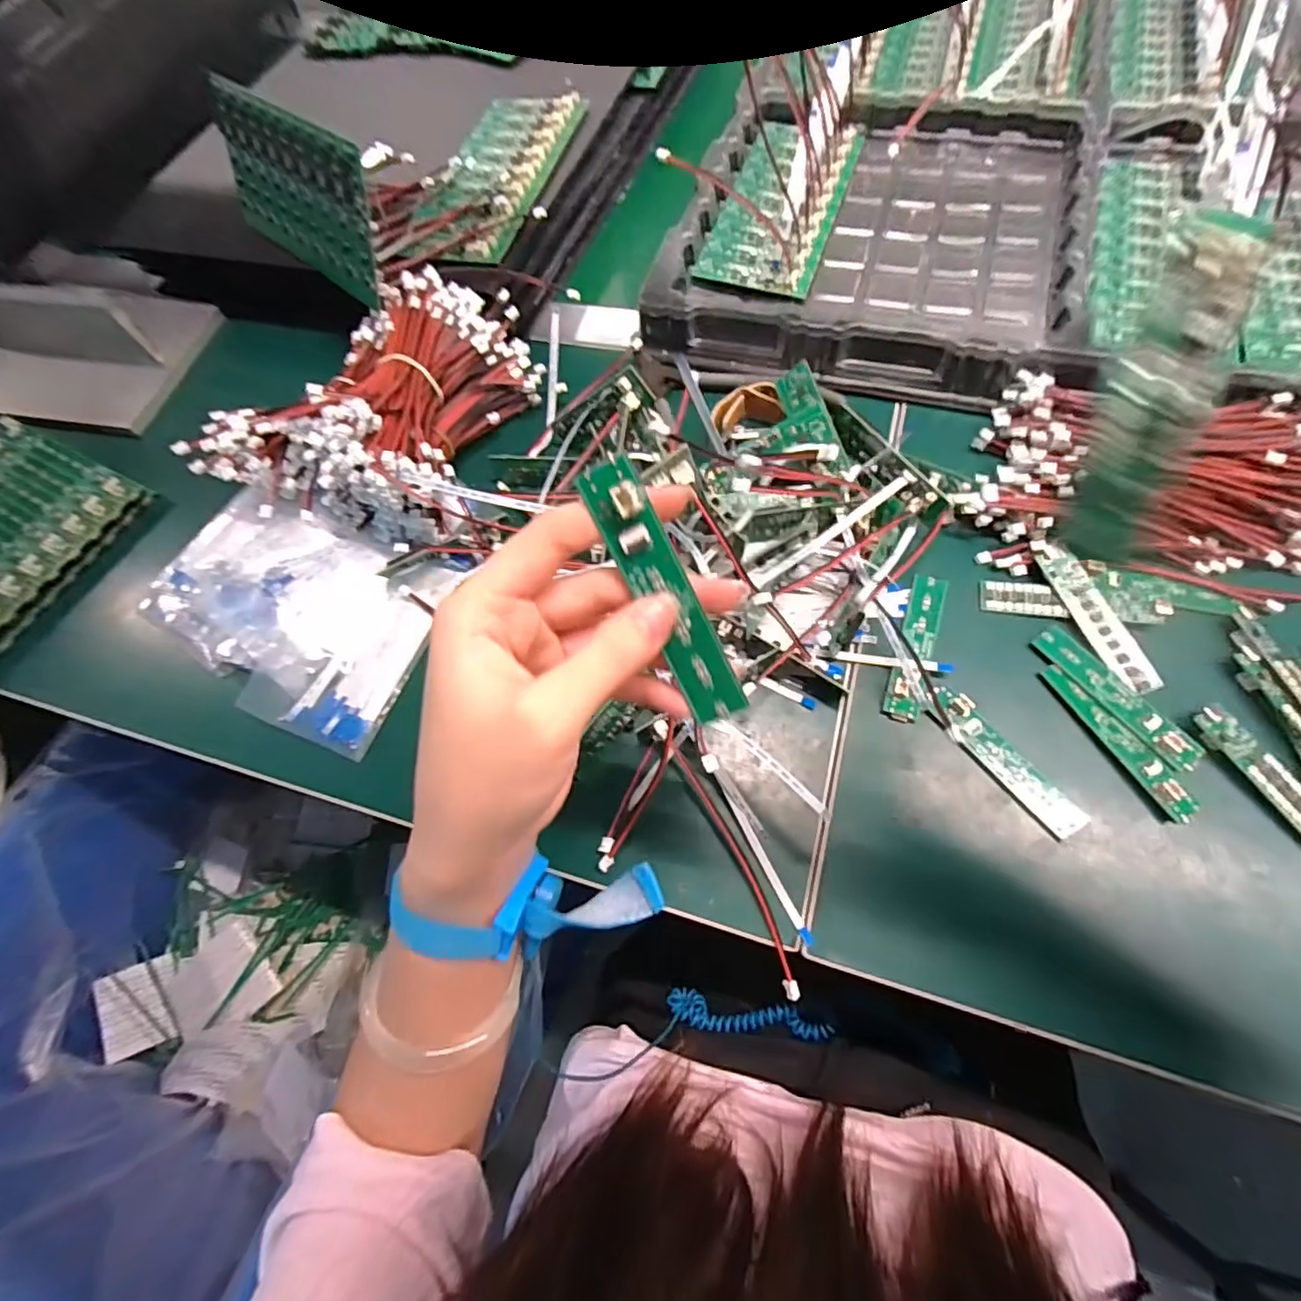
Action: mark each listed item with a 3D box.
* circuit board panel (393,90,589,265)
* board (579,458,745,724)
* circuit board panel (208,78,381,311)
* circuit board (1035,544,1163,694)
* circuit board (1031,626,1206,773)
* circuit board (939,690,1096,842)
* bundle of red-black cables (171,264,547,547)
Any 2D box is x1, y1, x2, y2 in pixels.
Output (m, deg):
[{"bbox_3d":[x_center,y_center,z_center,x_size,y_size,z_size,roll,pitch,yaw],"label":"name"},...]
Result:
[{"bbox_3d":[-0.115,-0.360,0.435,0.082,0.006,0.201,11,68,12],"label":"circuit board panel"},{"bbox_3d":[0.005,-0.016,0.174,0.016,0.009,0.083,-29,101,-8],"label":"board"},{"bbox_3d":[-0.234,-0.303,0.387,0.184,0.081,0.006,39,48,21],"label":"circuit board panel"},{"bbox_3d":[0.228,-0.018,0.298,0.017,0.005,0.084,-21,65,-2],"label":"circuit board"},{"bbox_3d":[0.228,0.021,0.287,0.018,0.004,0.083,-35,66,-5],"label":"circuit board"},{"bbox_3d":[0.170,0.053,0.282,0.019,0.006,0.082,-38,67,-10],"label":"circuit board"},{"bbox_3d":[-0.166,-0.157,0.376,0.141,0.083,0.184,16,69,14],"label":"bundle of red-black cables"}]

